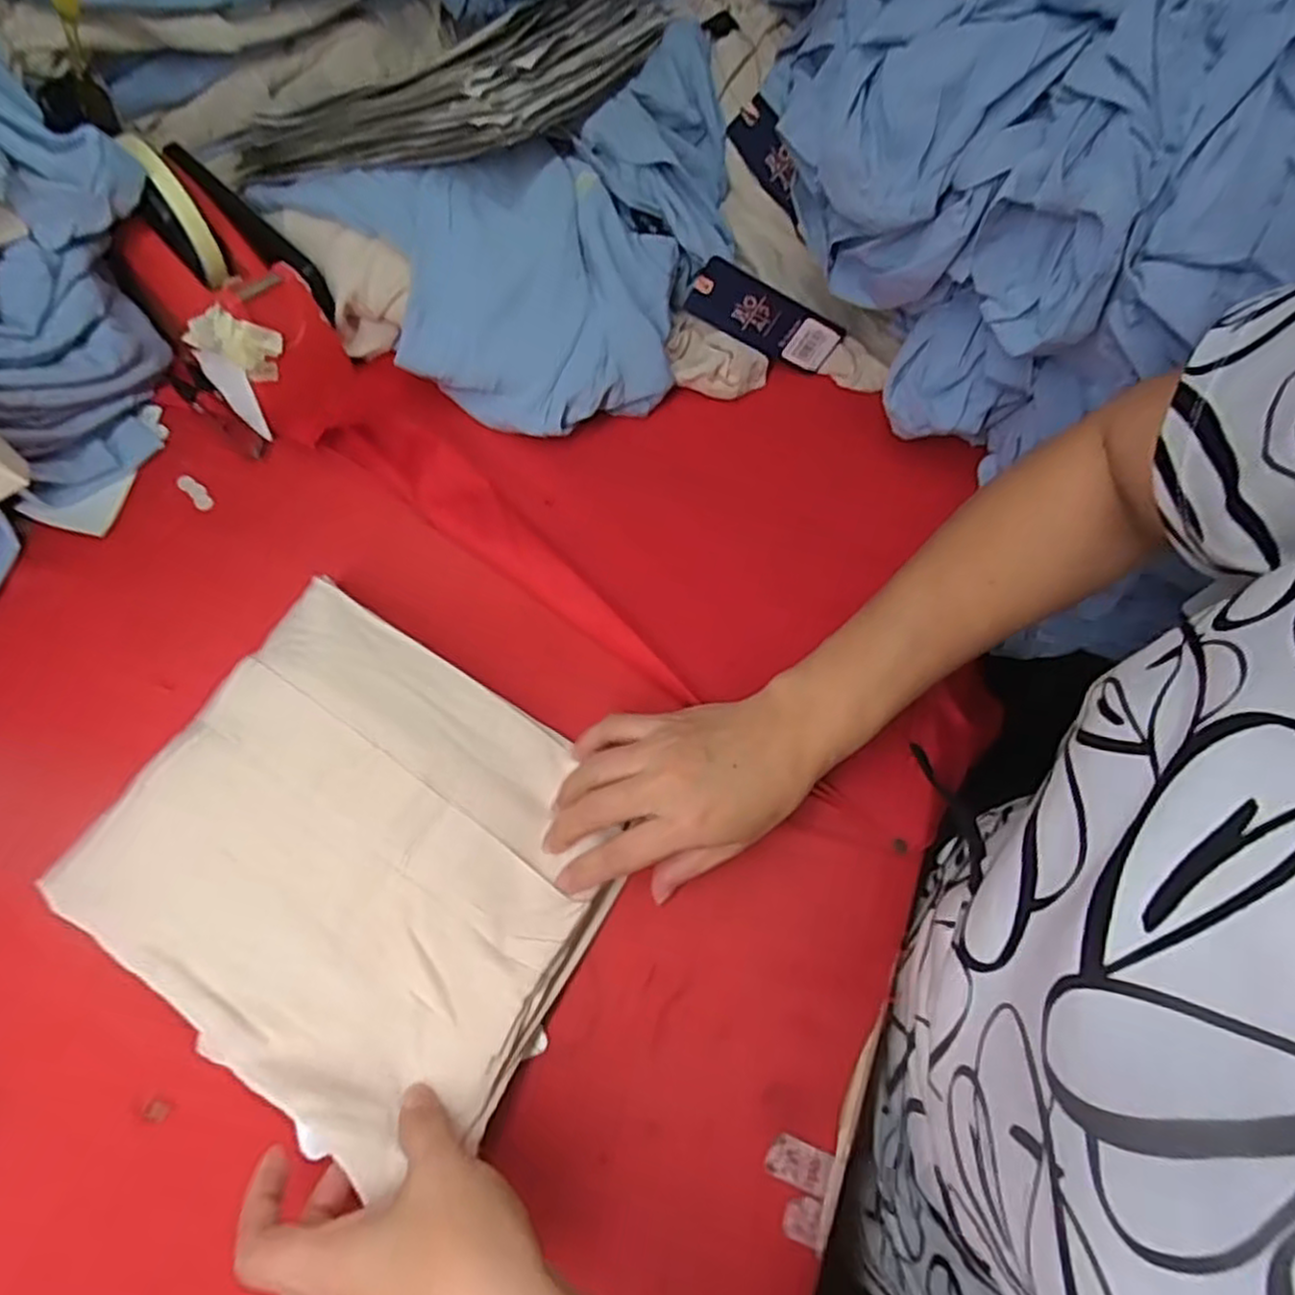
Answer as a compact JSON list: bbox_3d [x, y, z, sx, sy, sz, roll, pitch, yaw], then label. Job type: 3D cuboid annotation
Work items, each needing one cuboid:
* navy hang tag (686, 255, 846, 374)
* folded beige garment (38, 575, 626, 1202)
[{"bbox_3d":[0.087,-0.241,0.538,0.115,0.045,0.004,19,53,-17],"label":"navy hang tag"},{"bbox_3d":[-0.145,0.106,0.379,0.242,0.036,0.211,33,69,8],"label":"folded beige garment"}]

